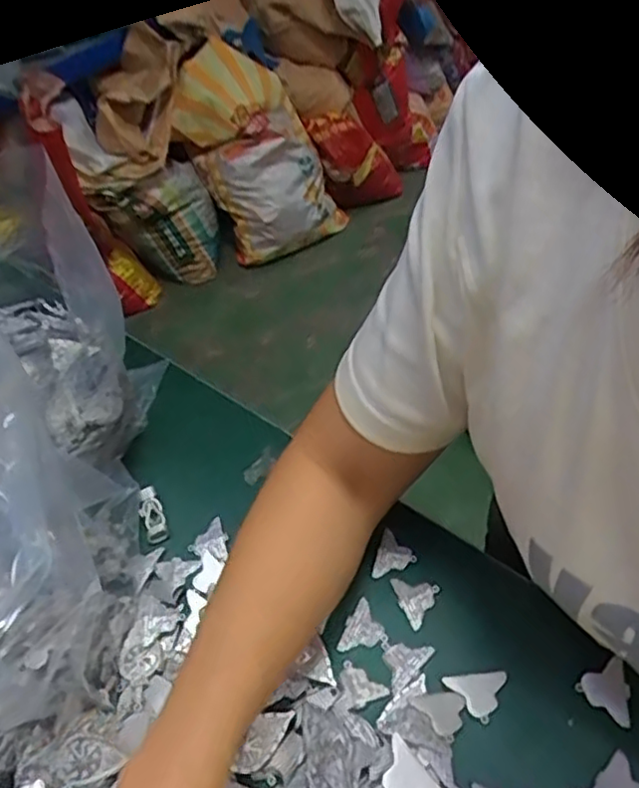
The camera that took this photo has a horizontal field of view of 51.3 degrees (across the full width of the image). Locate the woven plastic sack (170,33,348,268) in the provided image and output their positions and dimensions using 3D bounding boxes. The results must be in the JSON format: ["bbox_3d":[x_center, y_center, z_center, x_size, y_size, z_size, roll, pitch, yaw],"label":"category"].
[{"bbox_3d":[-0.182,-0.673,1.853,0.305,0.573,0.123,-37,21,-20],"label":"woven plastic sack"}]

